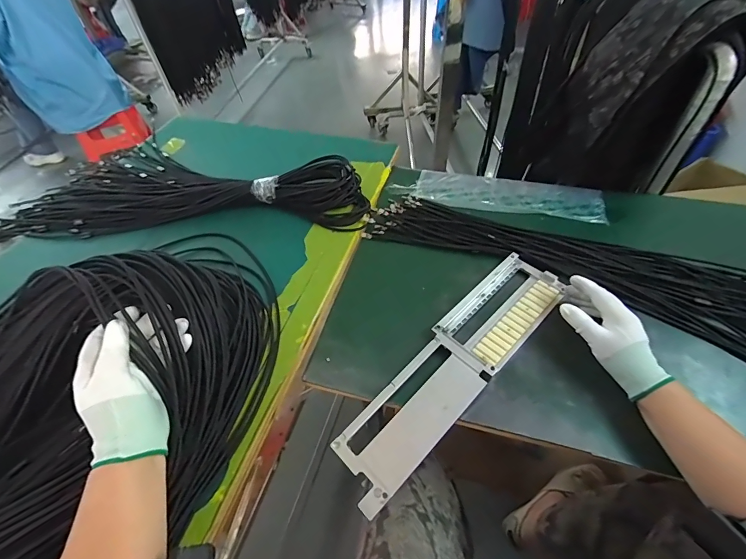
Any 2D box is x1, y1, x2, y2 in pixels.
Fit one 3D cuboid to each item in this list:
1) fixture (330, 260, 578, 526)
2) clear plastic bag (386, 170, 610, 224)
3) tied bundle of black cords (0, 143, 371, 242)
[{"bbox_3d":[0.115,0.106,0.483,0.097,0.019,0.396,36,64,29],"label":"fixture"},{"bbox_3d":[0.232,-0.165,0.697,0.378,0.012,0.108,10,51,12],"label":"clear plastic bag"},{"bbox_3d":[-0.374,-0.195,0.723,0.716,0.065,0.276,-2,49,2],"label":"tied bundle of black cords"}]

